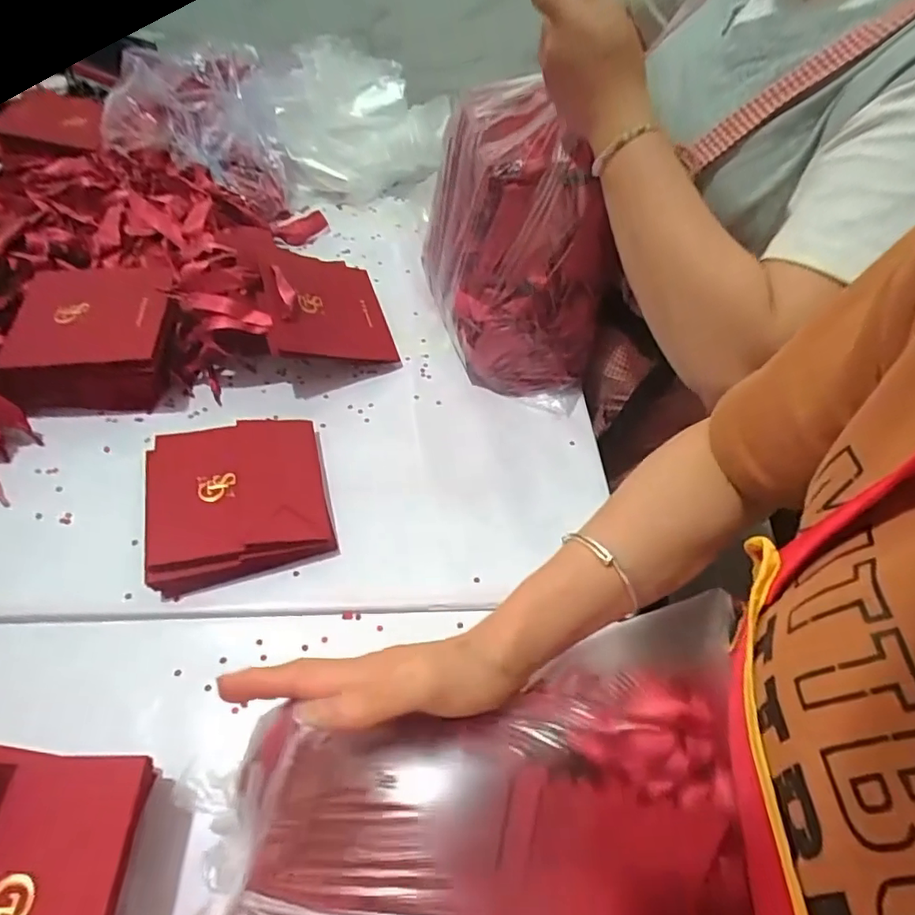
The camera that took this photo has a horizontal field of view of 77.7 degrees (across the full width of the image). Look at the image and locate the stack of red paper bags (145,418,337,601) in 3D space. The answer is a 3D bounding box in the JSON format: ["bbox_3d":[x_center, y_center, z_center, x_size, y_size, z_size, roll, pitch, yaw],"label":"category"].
[{"bbox_3d":[-0.191,0.032,0.497,0.143,0.038,0.150,-13,54,-14],"label":"stack of red paper bags"}]

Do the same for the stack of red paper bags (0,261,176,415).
[{"bbox_3d":[-0.360,-0.131,0.578,0.161,0.070,0.176,-10,54,-12],"label":"stack of red paper bags"}]

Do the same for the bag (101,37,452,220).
[{"bbox_3d":[-0.237,-0.466,0.796,0.433,0.144,0.225,-18,56,-18],"label":"bag"}]

